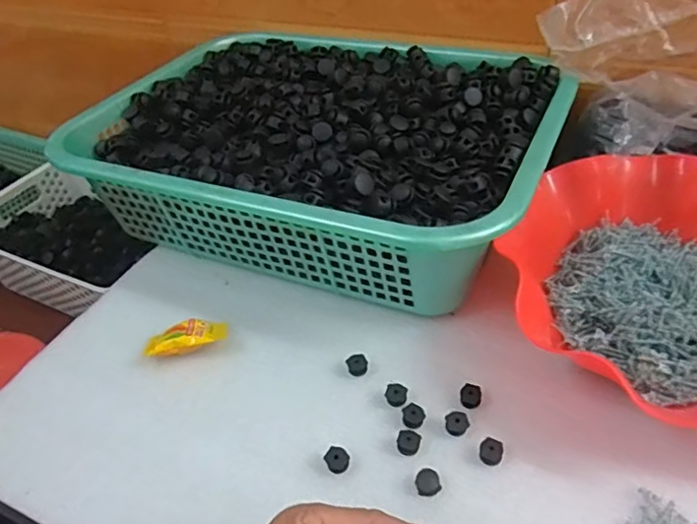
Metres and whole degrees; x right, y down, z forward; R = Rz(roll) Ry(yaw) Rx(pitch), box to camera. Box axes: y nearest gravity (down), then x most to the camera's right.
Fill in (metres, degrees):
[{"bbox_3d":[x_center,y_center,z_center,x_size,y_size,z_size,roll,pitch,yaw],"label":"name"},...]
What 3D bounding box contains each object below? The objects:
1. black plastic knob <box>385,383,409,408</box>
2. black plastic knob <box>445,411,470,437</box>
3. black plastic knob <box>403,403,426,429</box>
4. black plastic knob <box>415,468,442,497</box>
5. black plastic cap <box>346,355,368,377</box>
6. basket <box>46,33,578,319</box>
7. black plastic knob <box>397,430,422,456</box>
[{"bbox_3d":[0.031,0.085,0.366,0.014,0.008,0.013,-4,42,3],"label":"black plastic knob"},{"bbox_3d":[0.066,0.098,0.347,0.014,0.008,0.012,-1,43,6],"label":"black plastic knob"},{"bbox_3d":[0.040,0.095,0.353,0.014,0.009,0.012,20,49,26],"label":"black plastic knob"},{"bbox_3d":[0.045,0.125,0.324,0.013,0.008,0.013,-4,42,3],"label":"black plastic knob"},{"bbox_3d":[0.006,0.070,0.386,0.013,0.008,0.013,-4,42,3],"label":"black plastic cap"},{"bbox_3d":[-0.022,-0.102,0.511,0.383,0.093,0.281,14,46,21],"label":"basket"},{"bbox_3d":[0.036,0.107,0.340,0.013,0.010,0.011,6,44,13],"label":"black plastic knob"}]

